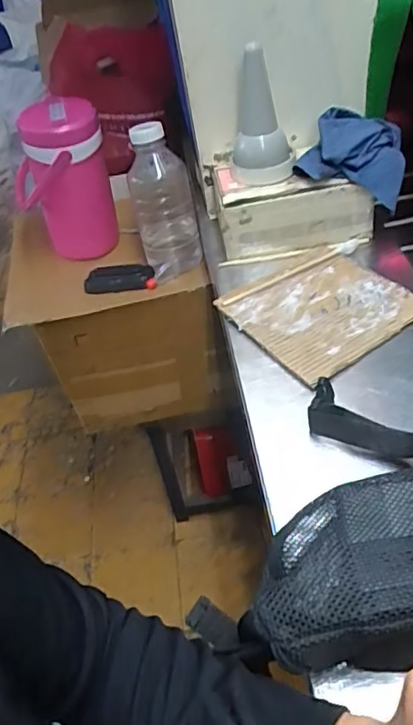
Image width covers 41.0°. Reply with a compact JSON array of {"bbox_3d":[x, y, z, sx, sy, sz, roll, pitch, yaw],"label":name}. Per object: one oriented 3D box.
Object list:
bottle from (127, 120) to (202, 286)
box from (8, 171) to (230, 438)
[{"bbox_3d":[-0.061,-0.230,0.816,0.090,0.202,0.099,-15,44,-4],"label":"bottle"},{"bbox_3d":[-0.146,-0.090,1.018,0.309,0.304,0.296,-12,44,-1],"label":"box"}]

